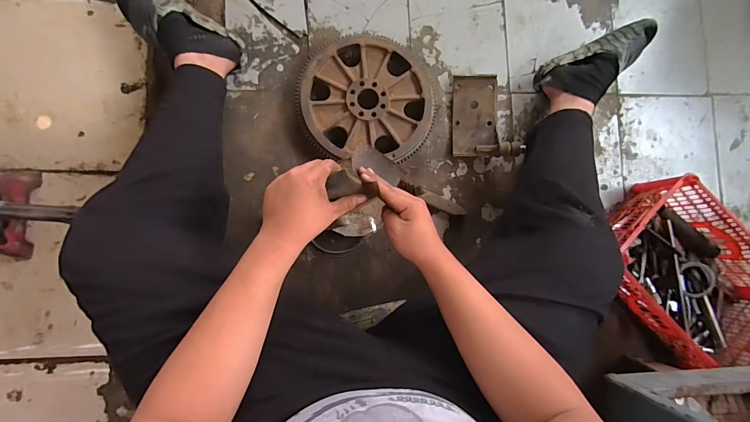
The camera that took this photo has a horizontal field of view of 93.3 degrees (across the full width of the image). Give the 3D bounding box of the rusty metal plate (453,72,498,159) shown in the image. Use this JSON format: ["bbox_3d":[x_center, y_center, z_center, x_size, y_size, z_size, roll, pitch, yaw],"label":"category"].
[{"bbox_3d":[0.247,-0.236,0.877,0.104,0.022,0.198,1,89,6],"label":"rusty metal plate"}]

